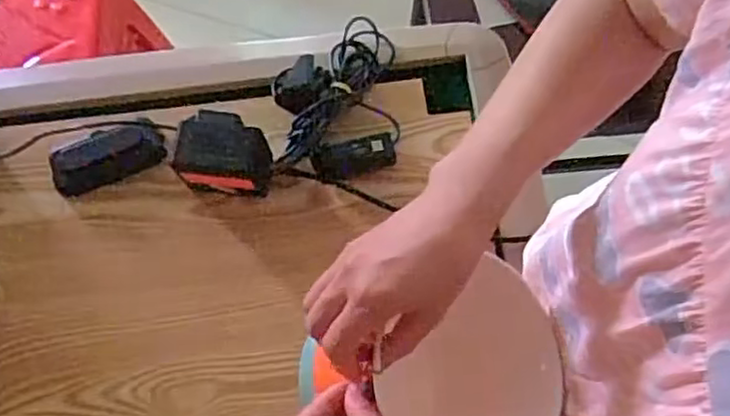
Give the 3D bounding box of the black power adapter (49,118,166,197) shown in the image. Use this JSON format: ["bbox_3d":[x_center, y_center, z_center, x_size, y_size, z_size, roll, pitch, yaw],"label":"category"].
[{"bbox_3d":[-0.249,-0.049,0.679,0.108,0.027,0.046,-19,70,-5],"label":"black power adapter"}]

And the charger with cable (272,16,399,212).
[{"bbox_3d":[-0.030,-0.101,0.681,0.119,0.042,0.207,-2,70,1],"label":"charger with cable"}]

